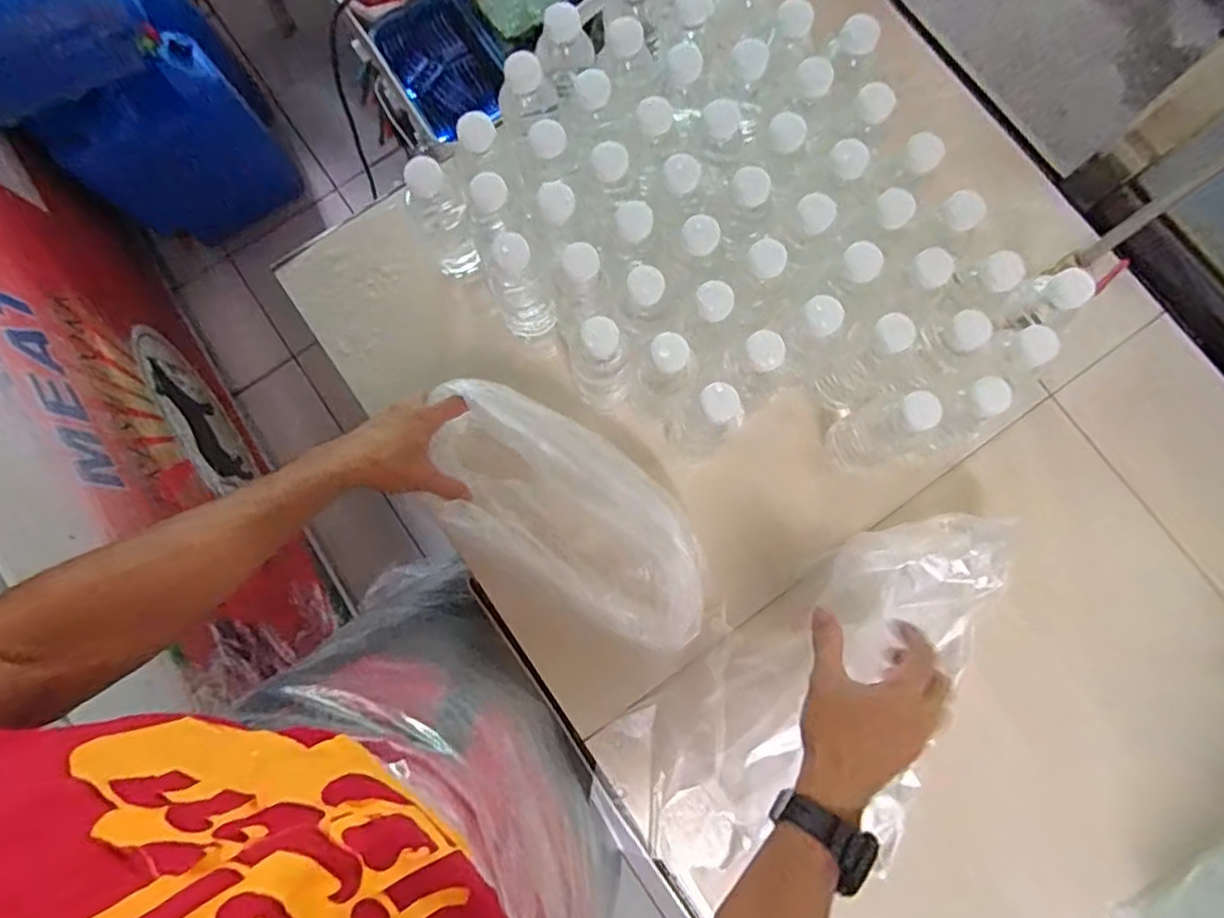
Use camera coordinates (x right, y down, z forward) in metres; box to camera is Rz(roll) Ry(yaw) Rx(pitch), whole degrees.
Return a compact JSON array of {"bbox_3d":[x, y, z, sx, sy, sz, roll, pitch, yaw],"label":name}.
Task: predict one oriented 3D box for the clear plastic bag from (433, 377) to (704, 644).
[{"bbox_3d":[-0.043,0.051,0.620,0.306,0.061,0.144,39,82,10],"label":"clear plastic bag"}]

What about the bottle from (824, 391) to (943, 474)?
[{"bbox_3d":[0.243,-0.027,0.588,0.056,0.152,0.059,-22,81,-4],"label":"bottle"}]

